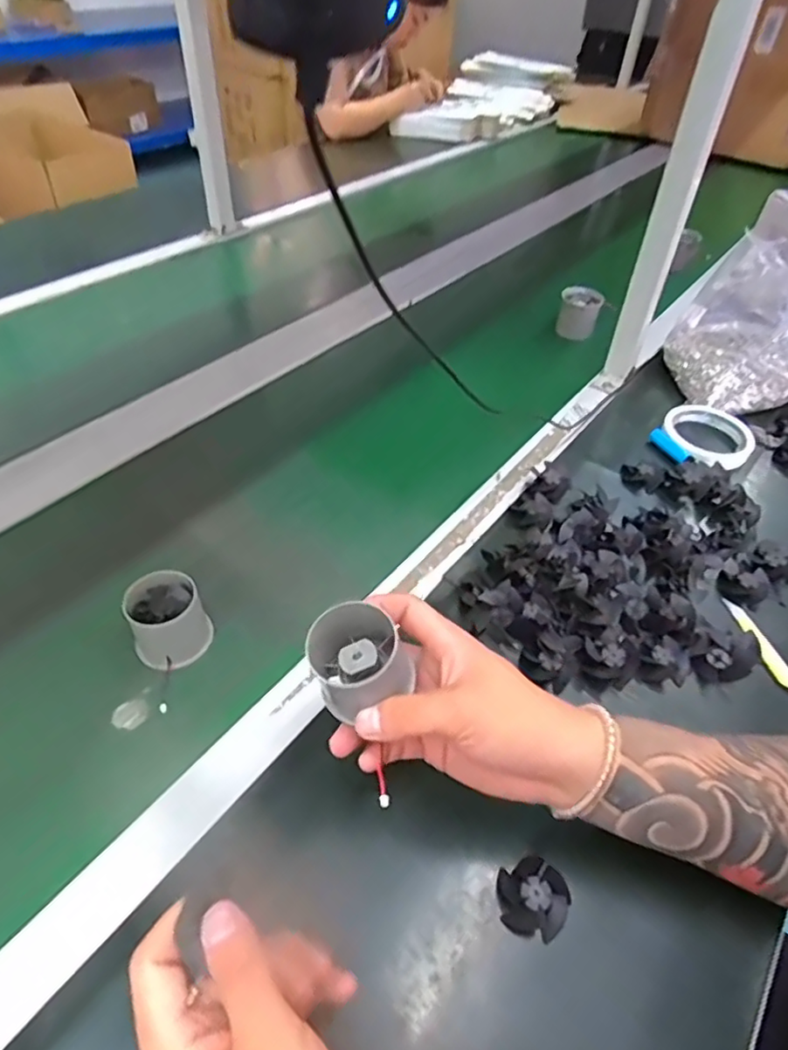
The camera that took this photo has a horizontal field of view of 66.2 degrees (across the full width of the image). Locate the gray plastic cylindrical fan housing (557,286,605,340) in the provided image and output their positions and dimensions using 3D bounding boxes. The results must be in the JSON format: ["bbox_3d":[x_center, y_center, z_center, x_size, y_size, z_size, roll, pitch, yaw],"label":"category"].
[{"bbox_3d":[0.258,-0.296,0.848,0.058,0.053,0.055,18,48,13],"label":"gray plastic cylindrical fan housing"}]

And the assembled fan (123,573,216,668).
[{"bbox_3d":[-0.169,0.073,0.454,0.053,0.055,0.051,2,46,-2],"label":"assembled fan"}]

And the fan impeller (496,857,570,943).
[{"bbox_3d":[0.082,0.218,0.356,0.039,0.012,0.041,2,46,-2],"label":"fan impeller"}]

